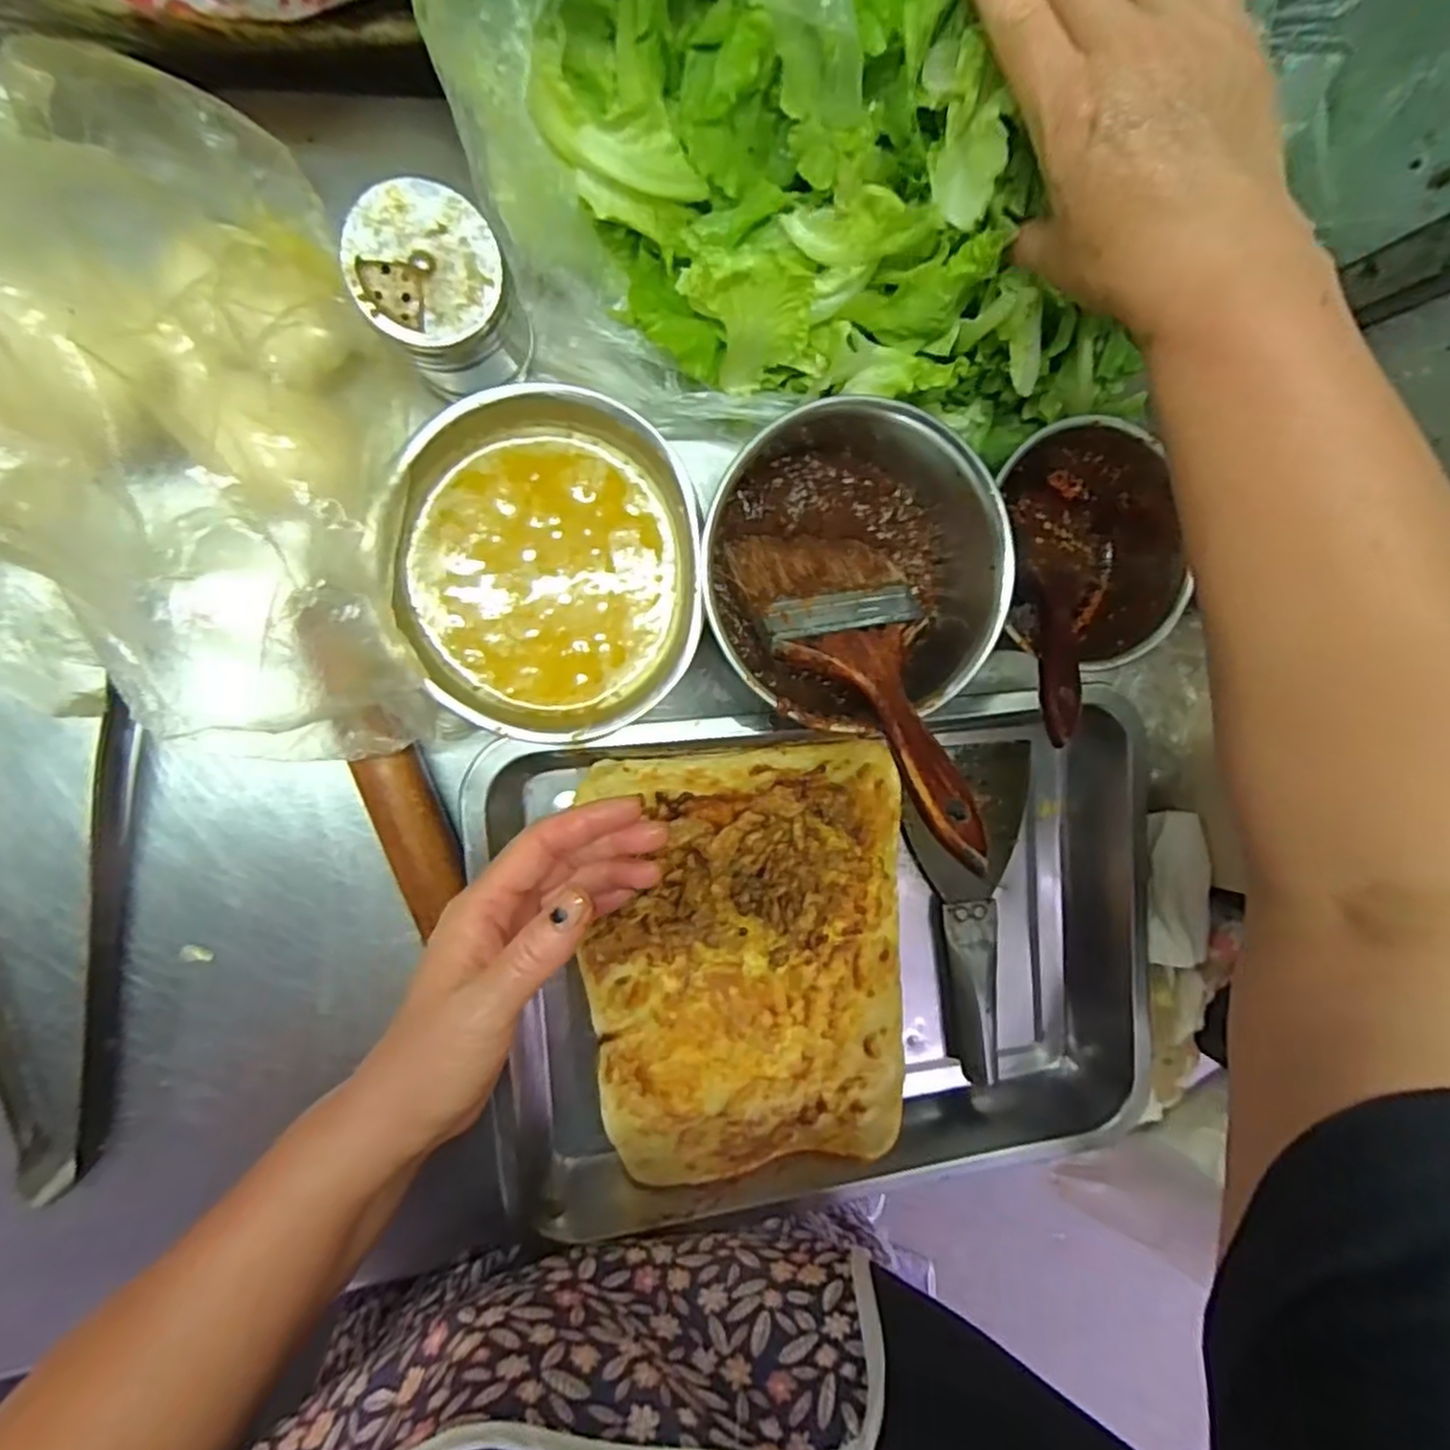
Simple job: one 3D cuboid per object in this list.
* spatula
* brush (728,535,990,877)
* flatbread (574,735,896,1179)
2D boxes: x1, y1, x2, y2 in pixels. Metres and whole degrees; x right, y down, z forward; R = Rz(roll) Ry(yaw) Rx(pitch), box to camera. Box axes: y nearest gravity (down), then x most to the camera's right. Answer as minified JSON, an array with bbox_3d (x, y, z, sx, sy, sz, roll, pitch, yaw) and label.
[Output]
[{"bbox_3d":[0.150,0.114,0.467,0.077,0.024,0.210,5,93,-8],"label":"spatula"},{"bbox_3d":[0.076,-0.024,0.362,0.087,0.029,0.201,-19,59,-6],"label":"brush"},{"bbox_3d":[0.018,0.134,0.437,0.186,0.037,0.233,-2,94,-7],"label":"flatbread"}]

